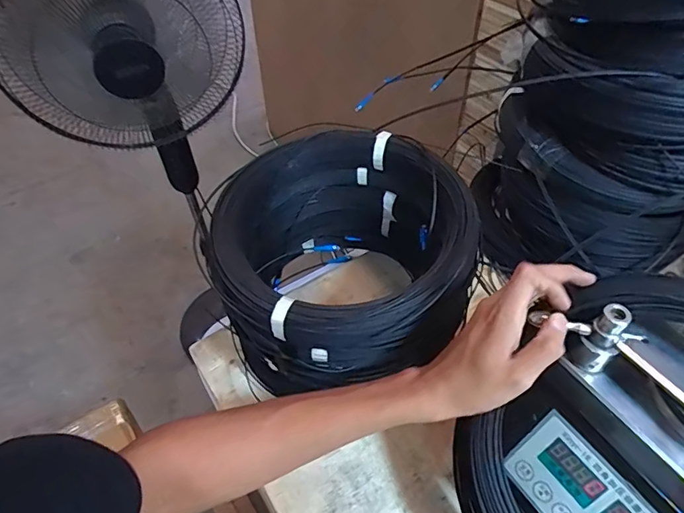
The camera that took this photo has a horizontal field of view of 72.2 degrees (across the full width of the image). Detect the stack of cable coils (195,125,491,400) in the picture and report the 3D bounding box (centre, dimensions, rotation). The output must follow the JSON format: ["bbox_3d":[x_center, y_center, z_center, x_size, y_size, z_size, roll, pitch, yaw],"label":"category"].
[{"bbox_3d":[-0.004,0.020,0.621,0.278,0.218,0.287,-11,50,-7],"label":"stack of cable coils"}]

